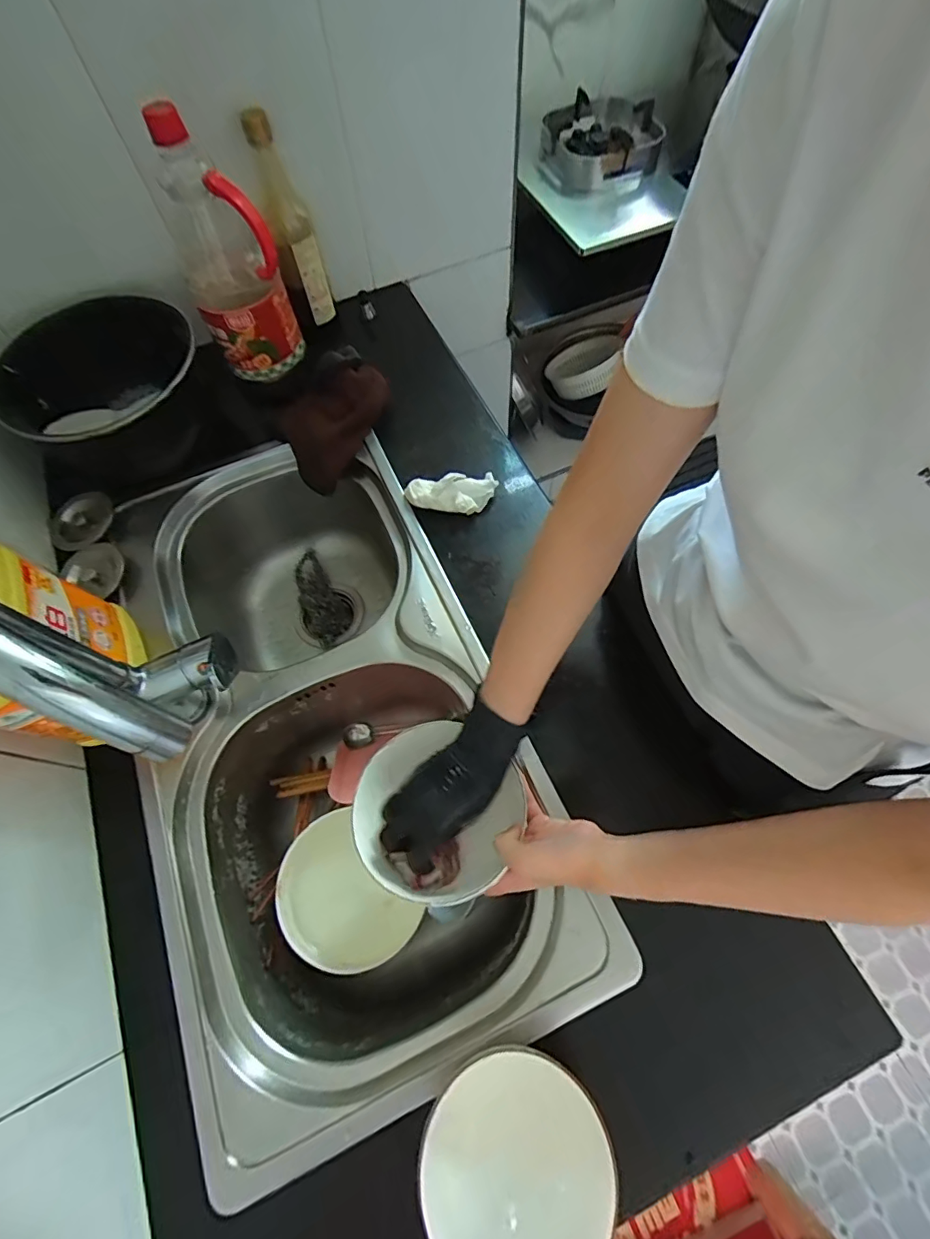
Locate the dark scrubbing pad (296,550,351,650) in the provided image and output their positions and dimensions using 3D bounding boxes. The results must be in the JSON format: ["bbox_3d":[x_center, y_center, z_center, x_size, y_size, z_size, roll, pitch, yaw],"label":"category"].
[{"bbox_3d":[-0.221,-0.029,0.775,0.065,0.028,0.148,-19,80,-6],"label":"dark scrubbing pad"}]

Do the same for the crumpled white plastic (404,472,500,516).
[{"bbox_3d":[-0.018,-0.156,0.614,0.109,0.036,0.046,-4,65,1],"label":"crumpled white plastic"}]

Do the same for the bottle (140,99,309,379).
[{"bbox_3d":[-0.276,-0.416,0.586,0.103,0.244,0.111,-25,67,-9],"label":"bottle"}]

